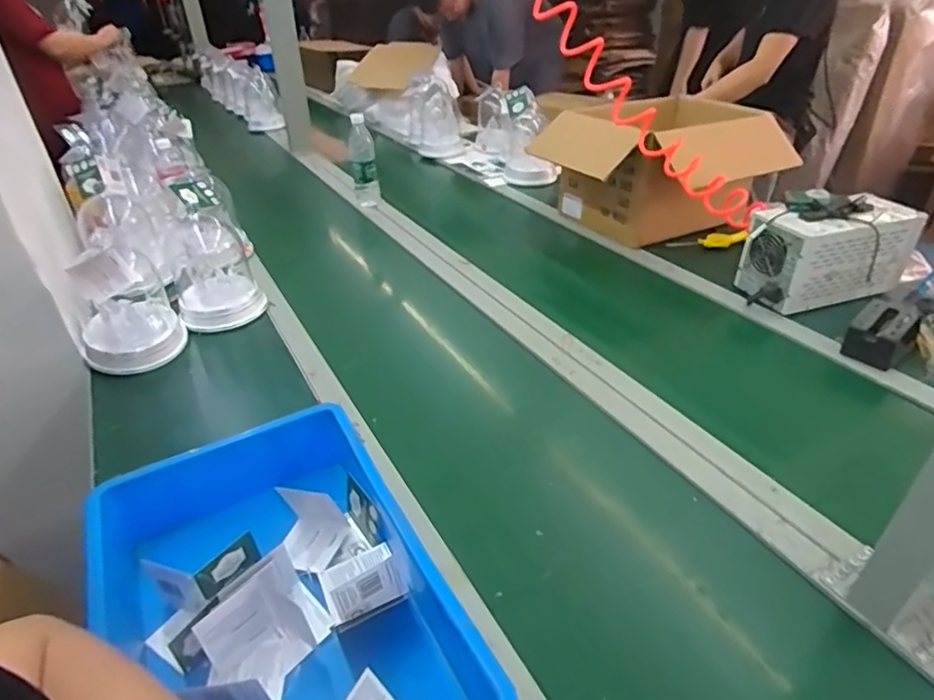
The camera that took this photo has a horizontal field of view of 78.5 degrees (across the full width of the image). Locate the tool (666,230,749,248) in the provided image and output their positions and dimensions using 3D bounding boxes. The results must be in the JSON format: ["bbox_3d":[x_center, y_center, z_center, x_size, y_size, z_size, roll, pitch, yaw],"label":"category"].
[{"bbox_3d":[0.520,-0.237,1.241,0.159,0.026,0.036,-2,32,24],"label":"tool"}]

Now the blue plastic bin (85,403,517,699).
[{"bbox_3d":[-0.176,0.247,0.524,0.273,0.112,0.407,-20,39,-24],"label":"blue plastic bin"}]

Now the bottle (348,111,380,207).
[{"bbox_3d":[-0.267,-0.471,1.475,0.066,0.240,0.058,-5,35,-5],"label":"bottle"}]

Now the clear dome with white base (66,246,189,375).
[{"bbox_3d":[-0.548,-0.074,0.904,0.145,0.190,0.156,-24,40,-29],"label":"clear dome with white base"}]

